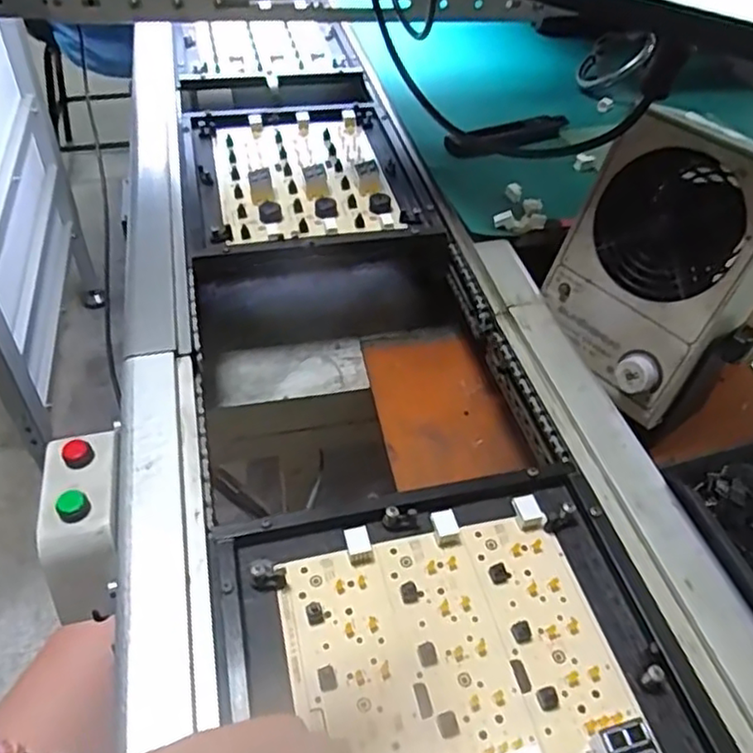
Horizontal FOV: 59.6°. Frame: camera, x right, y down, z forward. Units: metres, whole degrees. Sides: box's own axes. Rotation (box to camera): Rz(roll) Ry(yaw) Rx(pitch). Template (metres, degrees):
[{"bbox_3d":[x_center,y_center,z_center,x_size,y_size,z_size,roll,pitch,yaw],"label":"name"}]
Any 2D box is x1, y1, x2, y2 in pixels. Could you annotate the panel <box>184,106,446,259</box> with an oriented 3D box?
[{"bbox_3d":[-0.075,-0.206,0.678,0.229,0.039,0.243,-10,46,-10],"label":"panel"}]

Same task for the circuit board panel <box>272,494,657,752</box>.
[{"bbox_3d":[0.048,0.165,0.315,0.162,0.027,0.216,-12,48,-10],"label":"circuit board panel"}]

